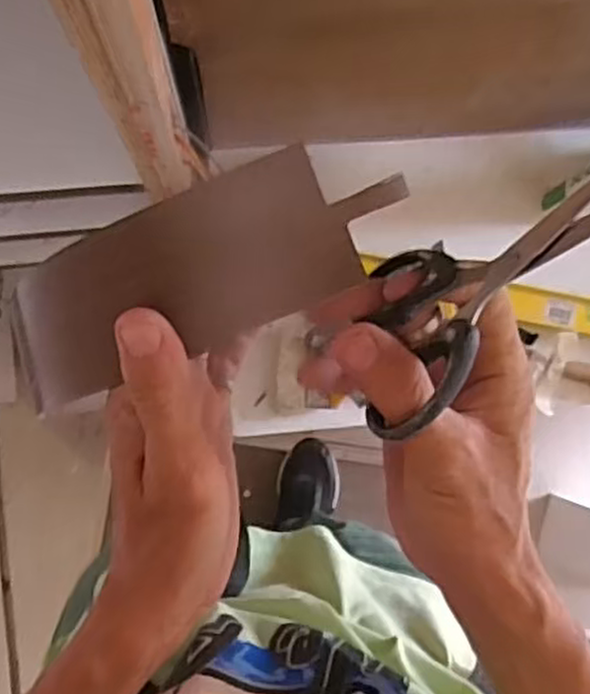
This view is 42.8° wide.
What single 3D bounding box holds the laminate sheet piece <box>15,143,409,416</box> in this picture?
[{"bbox_3d":[-0.043,-0.024,0.283,0.162,0.032,0.053,-21,88,20],"label":"laminate sheet piece"}]

